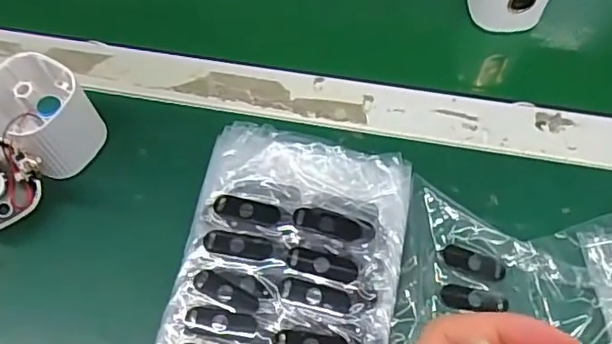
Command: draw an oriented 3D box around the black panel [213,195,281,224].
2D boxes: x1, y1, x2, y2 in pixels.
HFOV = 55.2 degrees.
[{"bbox_3d":[-0.035,0.022,0.347,0.040,0.004,0.013,13,65,8],"label":"black panel"}]

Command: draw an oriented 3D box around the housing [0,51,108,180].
[{"bbox_3d":[-0.168,-0.035,0.381,0.057,0.063,0.062,-41,70,-18],"label":"housing"}]

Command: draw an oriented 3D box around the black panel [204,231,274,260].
[{"bbox_3d":[-0.039,0.042,0.338,0.041,0.004,0.013,9,65,6],"label":"black panel"}]

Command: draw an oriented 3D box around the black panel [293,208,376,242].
[{"bbox_3d":[0.017,0.031,0.345,0.047,0.004,0.016,6,65,5],"label":"black panel"}]

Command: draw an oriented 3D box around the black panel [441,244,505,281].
[{"bbox_3d":[0.105,0.056,0.365,0.039,0.004,0.014,16,65,8],"label":"black panel"}]

